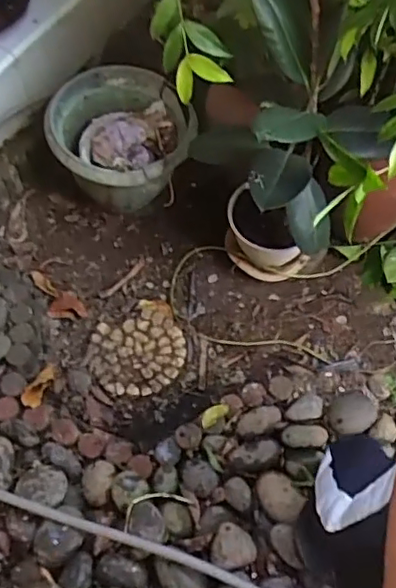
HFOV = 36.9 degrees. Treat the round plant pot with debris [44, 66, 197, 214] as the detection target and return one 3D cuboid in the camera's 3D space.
[{"bbox_3d":[-0.204,-0.388,1.624,0.353,0.307,0.335,0,60,0],"label":"round plant pot with debris"}]

